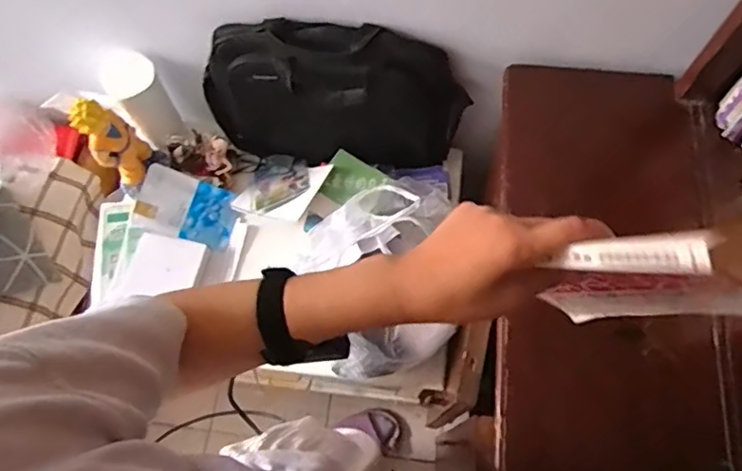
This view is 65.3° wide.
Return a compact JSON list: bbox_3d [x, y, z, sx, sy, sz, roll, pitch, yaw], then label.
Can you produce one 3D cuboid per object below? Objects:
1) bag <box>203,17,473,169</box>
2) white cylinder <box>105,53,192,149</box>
[{"bbox_3d":[-0.059,-0.214,0.978,0.410,0.302,0.099,3,69,3],"label":"bag"},{"bbox_3d":[-0.387,-0.233,1.005,0.074,0.200,0.080,-25,70,-8],"label":"white cylinder"}]

